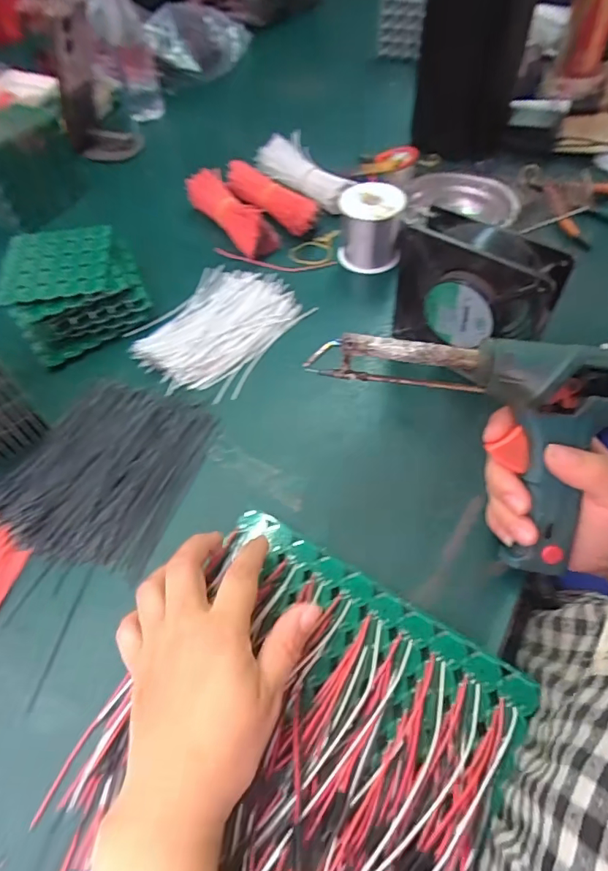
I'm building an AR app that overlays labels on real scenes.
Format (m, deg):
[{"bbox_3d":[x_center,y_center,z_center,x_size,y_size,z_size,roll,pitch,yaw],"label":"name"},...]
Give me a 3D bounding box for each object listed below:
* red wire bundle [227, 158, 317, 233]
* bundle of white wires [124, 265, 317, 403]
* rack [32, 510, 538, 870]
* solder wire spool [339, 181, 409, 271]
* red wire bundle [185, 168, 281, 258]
[{"bbox_3d":[-0.039,-0.288,0.573,0.051,0.030,0.163,-36,61,-21],"label":"red wire bundle"},{"bbox_3d":[-0.087,-0.113,0.470,0.135,0.014,0.165,31,61,22],"label":"bundle of white wires"},{"bbox_3d":[-0.006,0.176,0.262,0.211,0.024,0.215,28,60,20],"label":"rack"},{"bbox_3d":[0.070,-0.219,0.501,0.064,0.075,0.064,-1,55,2],"label":"solder wire spool"},{"bbox_3d":[-0.087,-0.270,0.557,0.046,0.040,0.162,-29,59,-17],"label":"red wire bundle"}]

